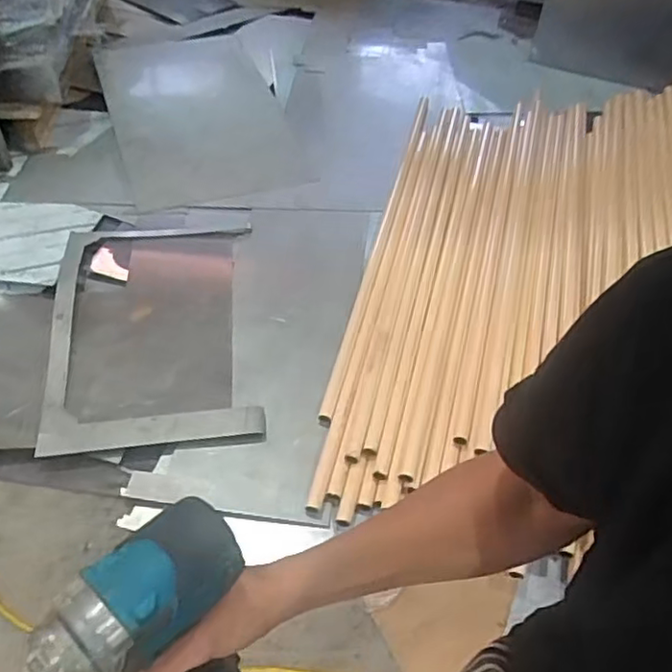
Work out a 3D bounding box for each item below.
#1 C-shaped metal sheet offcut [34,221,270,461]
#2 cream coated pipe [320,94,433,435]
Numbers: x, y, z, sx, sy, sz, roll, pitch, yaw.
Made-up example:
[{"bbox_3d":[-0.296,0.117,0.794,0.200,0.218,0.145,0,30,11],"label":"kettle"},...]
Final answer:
[{"bbox_3d":[-0.370,-0.032,1.297,0.400,0.051,0.597,-4,51,-9],"label":"C-shaped metal sheet offcut"},{"bbox_3d":[0.122,-0.265,1.535,0.029,0.035,1.157,14,50,6],"label":"cream coated pipe"}]

